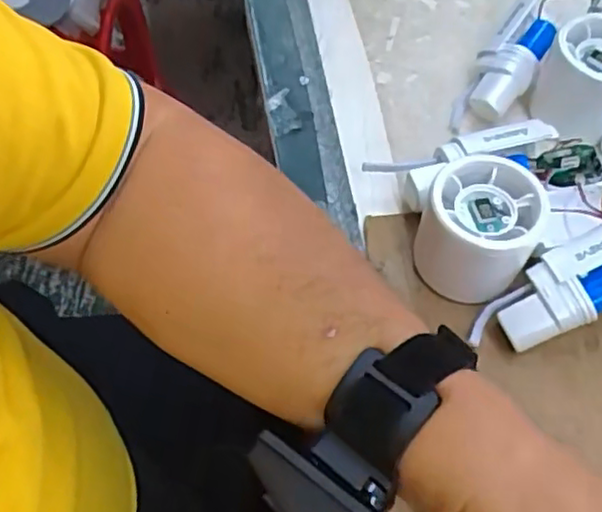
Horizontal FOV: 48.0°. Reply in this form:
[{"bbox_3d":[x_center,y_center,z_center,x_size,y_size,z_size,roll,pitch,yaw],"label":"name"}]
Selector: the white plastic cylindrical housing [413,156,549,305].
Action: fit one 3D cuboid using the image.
[{"bbox_3d":[0.092,-0.012,0.353,0.055,0.060,0.056,1,59,-2],"label":"white plastic cylindrical housing"}]

